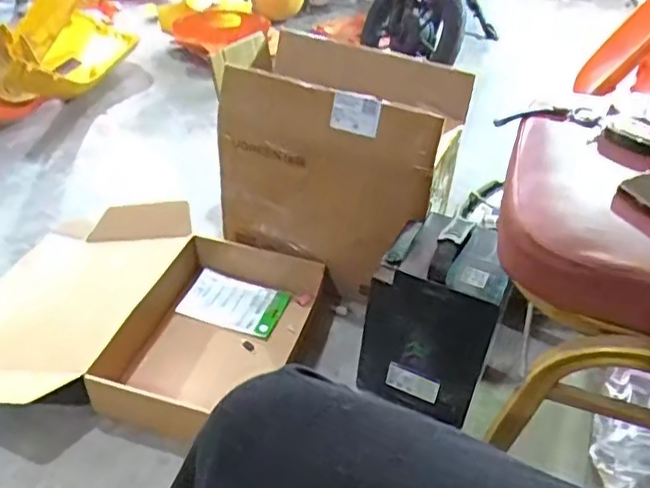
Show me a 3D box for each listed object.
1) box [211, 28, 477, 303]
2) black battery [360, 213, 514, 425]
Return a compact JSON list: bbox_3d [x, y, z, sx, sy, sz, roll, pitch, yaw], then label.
[{"bbox_3d":[0.023,-0.148,1.132,0.386,0.361,0.218,18,41,17],"label":"box"},{"bbox_3d":[0.174,0.110,0.977,0.183,0.305,0.147,22,44,21],"label":"black battery"}]

